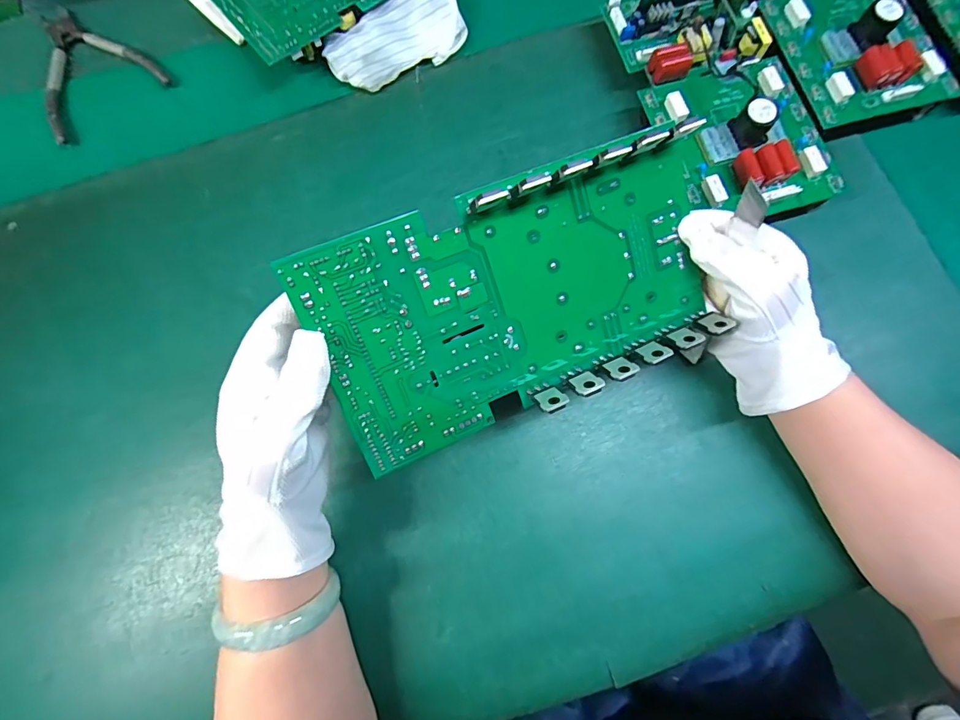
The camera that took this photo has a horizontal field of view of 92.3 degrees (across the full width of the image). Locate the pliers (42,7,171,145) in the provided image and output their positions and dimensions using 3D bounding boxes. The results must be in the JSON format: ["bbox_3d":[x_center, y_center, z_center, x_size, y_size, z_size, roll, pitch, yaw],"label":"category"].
[{"bbox_3d":[-0.363,-0.275,0.422,0.106,0.009,0.139,-35,80,-7],"label":"pliers"}]

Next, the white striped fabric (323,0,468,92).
[{"bbox_3d":[-0.072,-0.283,0.409,0.122,0.028,0.060,-33,80,-6],"label":"white striped fabric"}]

